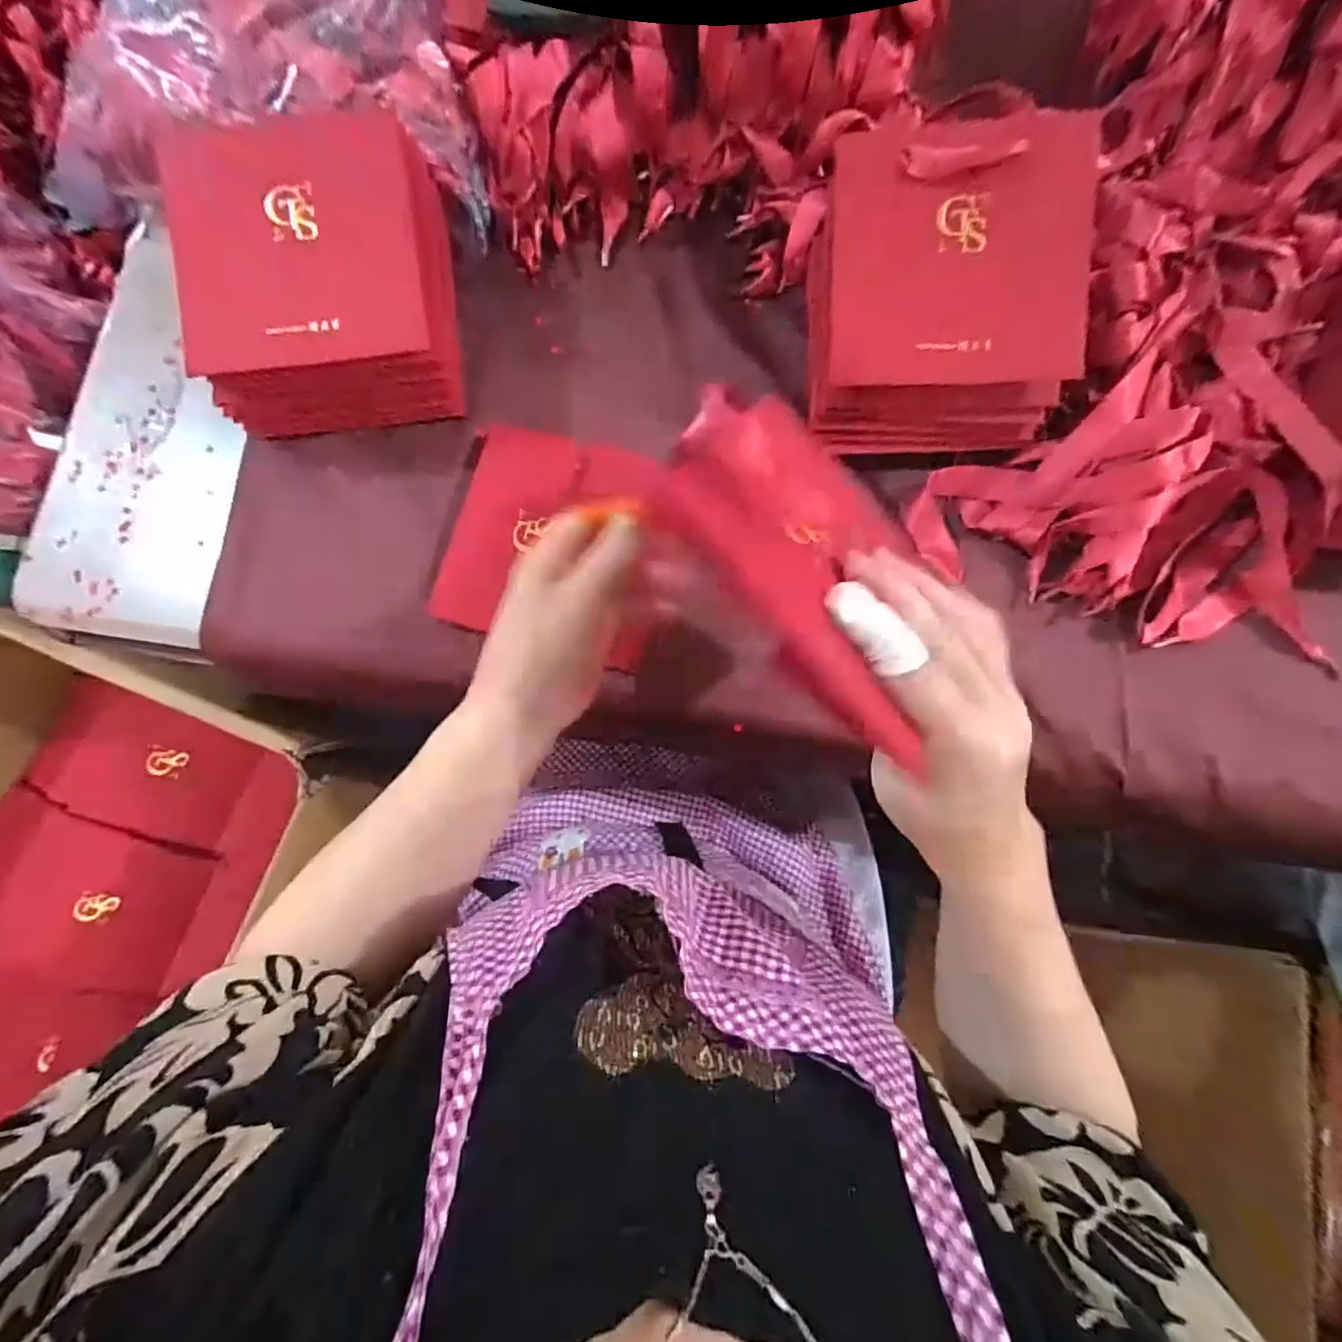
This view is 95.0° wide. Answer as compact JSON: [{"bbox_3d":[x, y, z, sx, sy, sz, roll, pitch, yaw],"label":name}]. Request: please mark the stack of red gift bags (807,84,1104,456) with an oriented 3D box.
[{"bbox_3d":[0.161,-0.230,0.365,0.149,0.035,0.183,0,104,10],"label":"stack of red gift bags"}]

